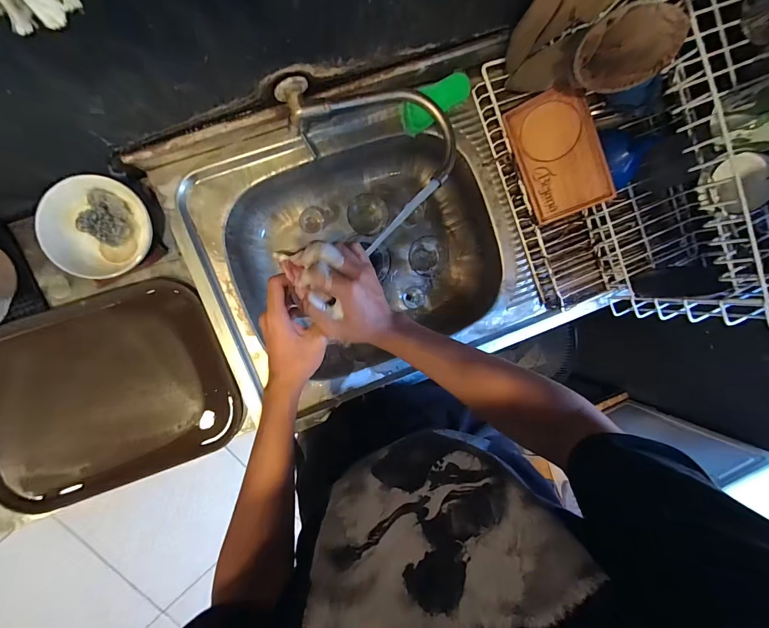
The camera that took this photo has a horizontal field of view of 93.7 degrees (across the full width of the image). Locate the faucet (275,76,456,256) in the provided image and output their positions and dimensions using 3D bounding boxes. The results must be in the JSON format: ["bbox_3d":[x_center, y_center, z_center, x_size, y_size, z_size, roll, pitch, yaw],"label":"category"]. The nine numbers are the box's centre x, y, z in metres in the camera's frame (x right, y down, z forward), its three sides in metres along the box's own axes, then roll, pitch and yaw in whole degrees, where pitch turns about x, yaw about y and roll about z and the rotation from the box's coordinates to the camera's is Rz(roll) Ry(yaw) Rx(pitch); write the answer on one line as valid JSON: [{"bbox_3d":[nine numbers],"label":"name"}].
[{"bbox_3d":[0.001,-0.267,0.553,0.218,0.080,0.253,-36,99,-4],"label":"faucet"}]

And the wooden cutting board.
[{"bbox_3d":[0.288,-0.262,0.598,0.119,0.011,0.196,-19,101,27],"label":"wooden cutting board"}]

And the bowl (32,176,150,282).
[{"bbox_3d":[-0.441,-0.132,0.551,0.132,0.049,0.153,12,93,-9],"label":"bowl"}]

